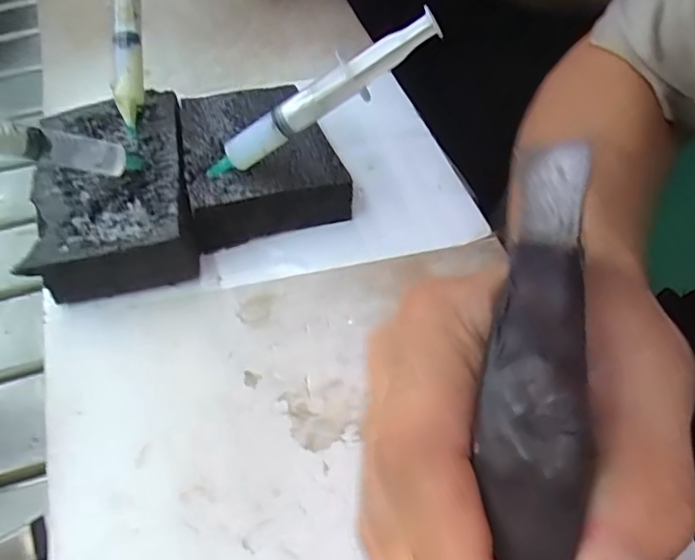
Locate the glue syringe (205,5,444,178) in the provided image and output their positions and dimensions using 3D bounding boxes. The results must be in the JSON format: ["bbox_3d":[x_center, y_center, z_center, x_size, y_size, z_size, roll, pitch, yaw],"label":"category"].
[{"bbox_3d":[-0.017,-0.089,0.288,0.138,0.021,0.013,-27,50,23],"label":"glue syringe"}]

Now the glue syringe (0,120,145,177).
[{"bbox_3d":[-0.164,-0.068,0.263,0.145,0.019,0.016,3,43,-44],"label":"glue syringe"}]

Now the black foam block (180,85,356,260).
[{"bbox_3d":[-0.057,-0.070,0.340,0.086,0.036,0.103,-20,56,-13],"label":"black foam block"}]

